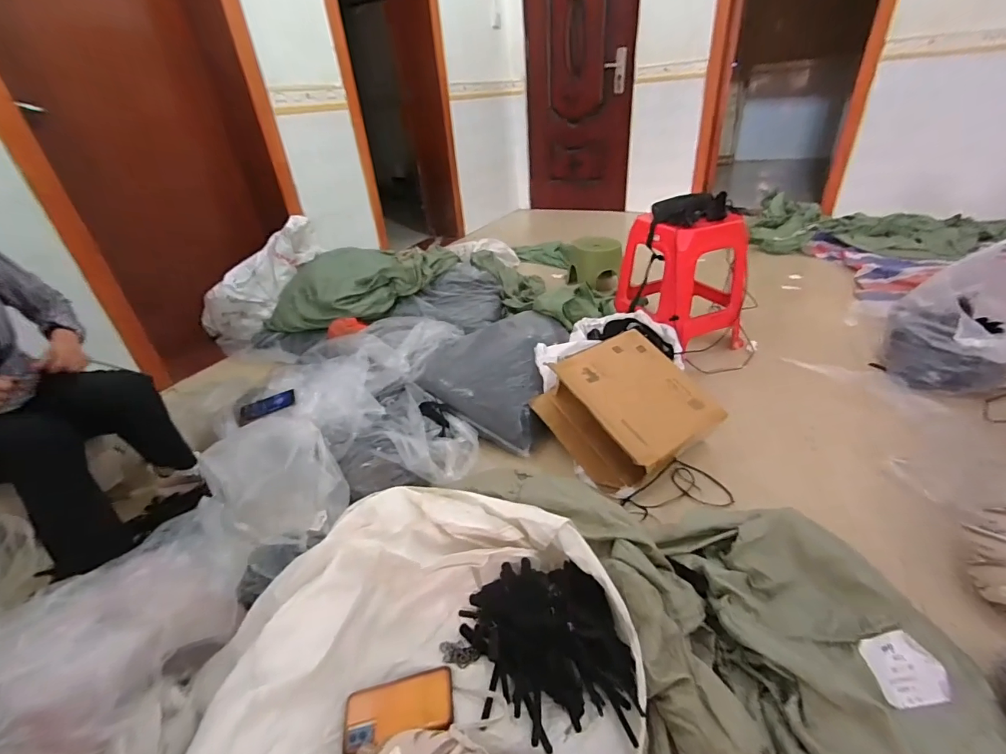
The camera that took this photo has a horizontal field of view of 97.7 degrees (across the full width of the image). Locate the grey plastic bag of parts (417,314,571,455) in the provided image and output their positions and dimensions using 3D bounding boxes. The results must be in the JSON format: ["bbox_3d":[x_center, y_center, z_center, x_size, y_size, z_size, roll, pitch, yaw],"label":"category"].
[{"bbox_3d":[0.001,-0.047,1.503,0.444,0.200,0.566,13,37,26],"label":"grey plastic bag of parts"}]

